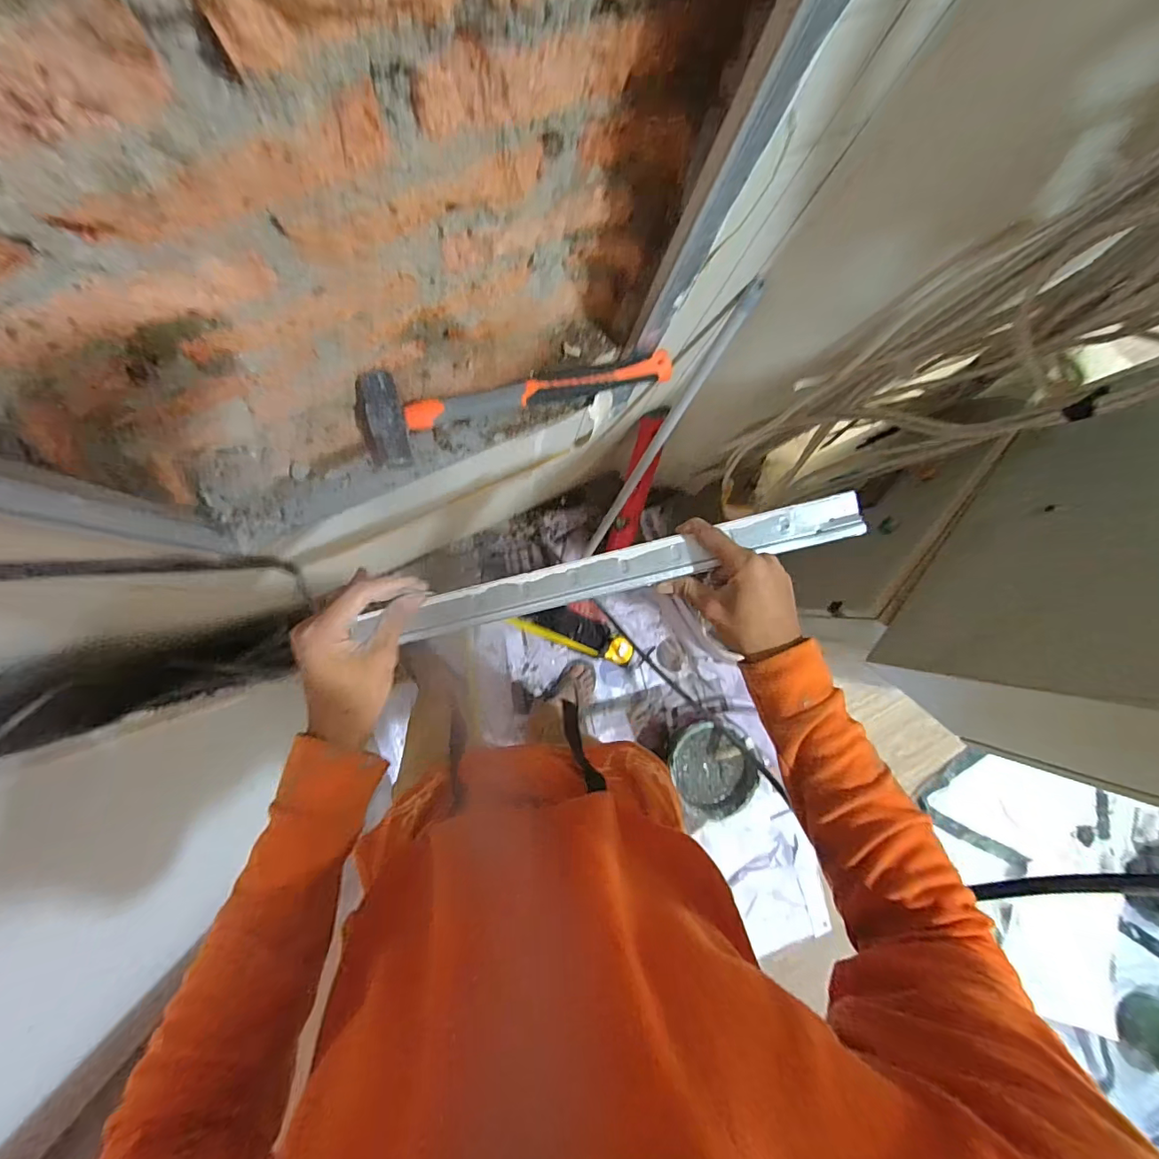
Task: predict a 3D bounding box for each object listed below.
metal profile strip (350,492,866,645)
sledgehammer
[{"bbox_3d":[0.043,-0.009,0.480,0.429,0.022,0.039,-14,89,7],"label":"metal profile strip"},{"bbox_3d":[-0.076,-0.231,0.604,0.370,0.059,0.098,-20,90,-8],"label":"sledgehammer"}]

